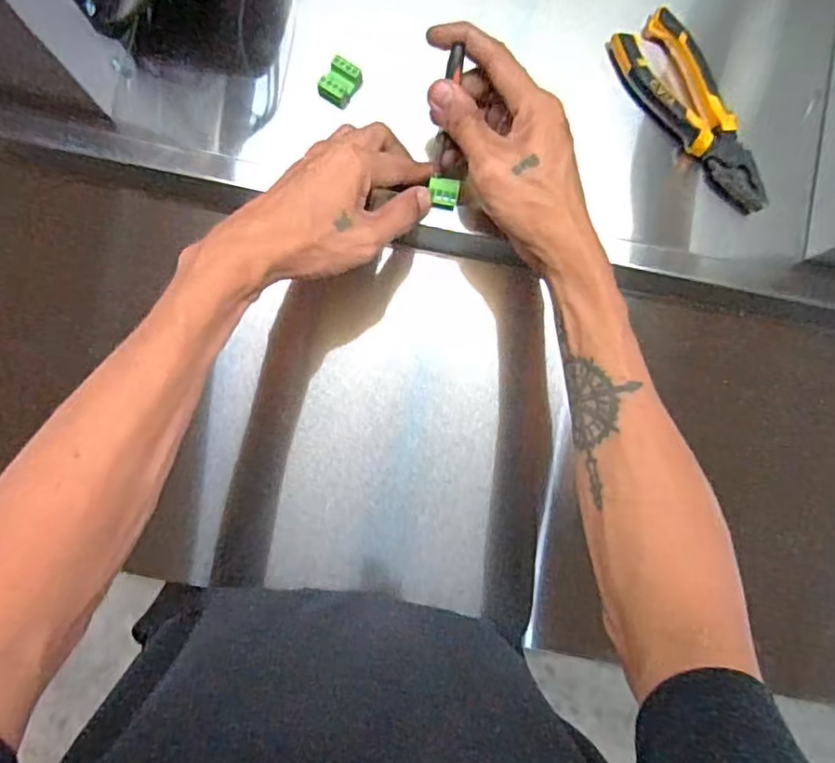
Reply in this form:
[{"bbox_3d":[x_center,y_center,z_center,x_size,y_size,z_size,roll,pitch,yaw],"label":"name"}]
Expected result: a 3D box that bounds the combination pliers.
[{"bbox_3d":[0.203,-0.193,0.449,0.050,0.023,0.159,-33,86,-6],"label":"combination pliers"}]

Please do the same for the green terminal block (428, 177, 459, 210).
[{"bbox_3d":[0.019,-0.130,0.424,0.019,0.012,0.017,10,83,-2],"label":"green terminal block"}]

